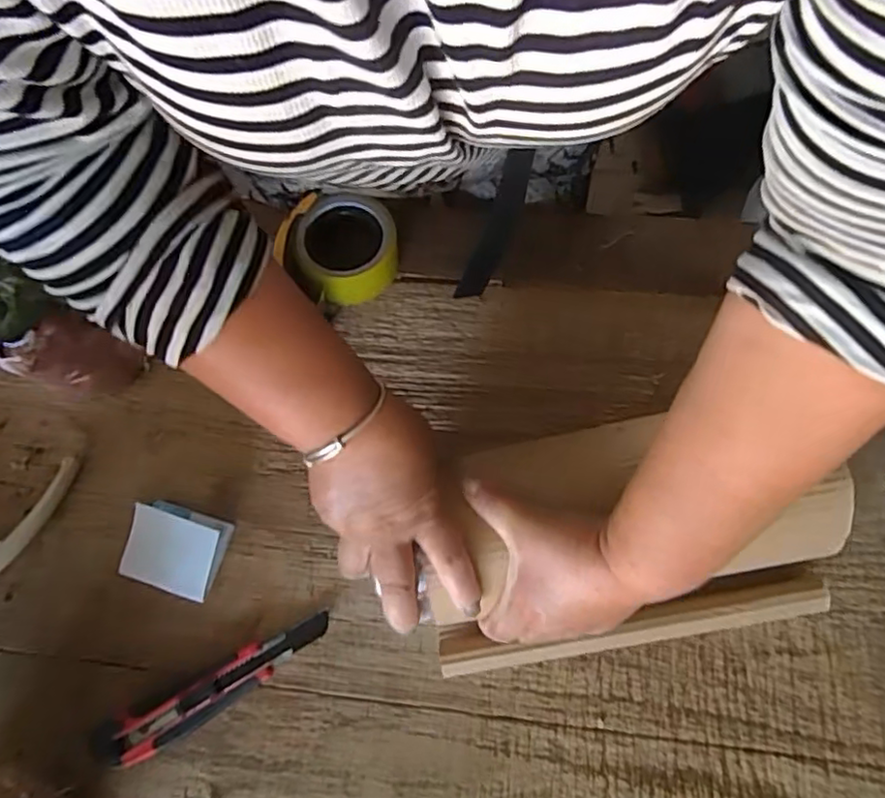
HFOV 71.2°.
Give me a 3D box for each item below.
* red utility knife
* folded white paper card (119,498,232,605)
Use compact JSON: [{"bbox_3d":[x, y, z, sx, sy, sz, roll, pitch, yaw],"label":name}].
[{"bbox_3d":[-0.175,0.224,0.472,0.191,0.019,0.035,-27,70,-7],"label":"red utility knife"},{"bbox_3d":[-0.219,0.123,0.508,0.075,0.025,0.064,14,71,8],"label":"folded white paper card"}]

